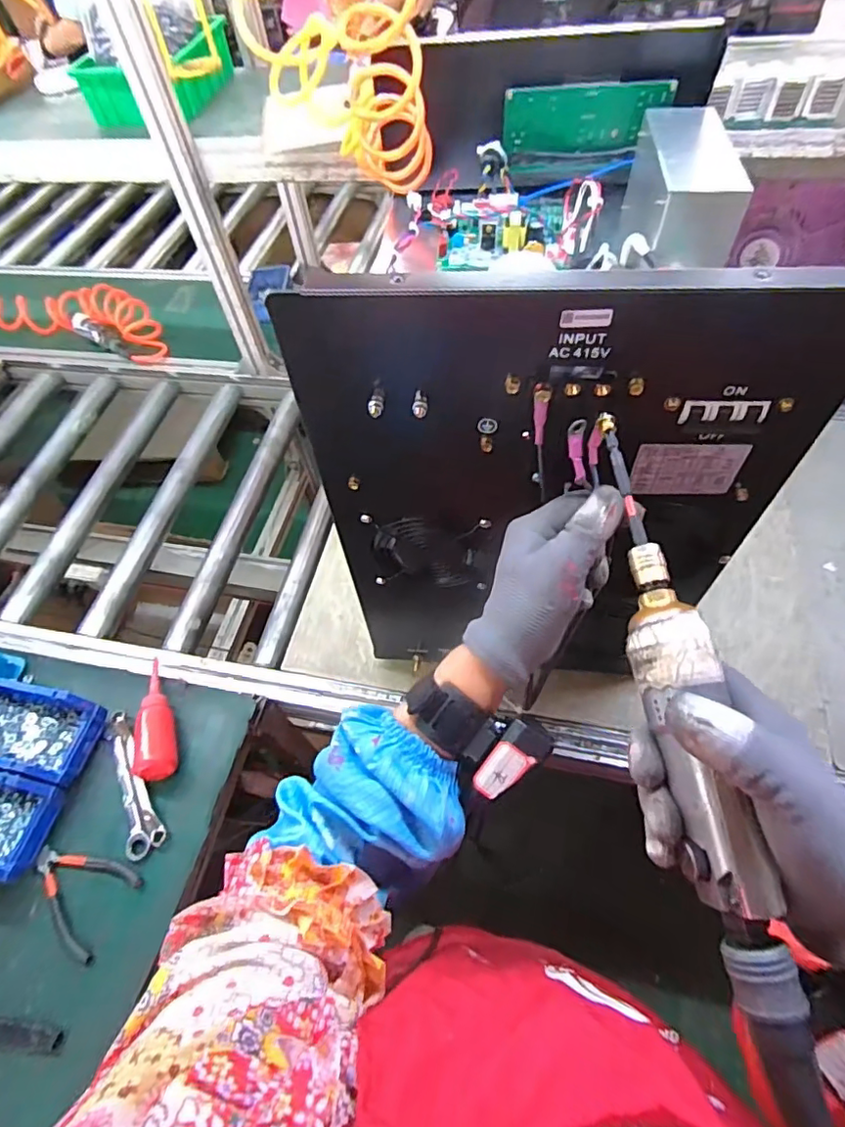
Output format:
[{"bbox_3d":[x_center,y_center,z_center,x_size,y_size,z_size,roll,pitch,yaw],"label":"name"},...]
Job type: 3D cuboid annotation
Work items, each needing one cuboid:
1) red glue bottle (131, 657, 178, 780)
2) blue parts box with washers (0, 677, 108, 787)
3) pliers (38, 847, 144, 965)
[{"bbox_3d":[-0.346,0.191,0.704,0.044,0.040,0.165,-23,58,-9],"label":"red glue bottle"},{"bbox_3d":[-0.495,0.207,0.690,0.160,0.057,0.101,7,58,10],"label":"blue parts box with washers"},{"bbox_3d":[-0.386,0.360,0.615,0.129,0.009,0.088,22,62,19],"label":"pliers"}]

